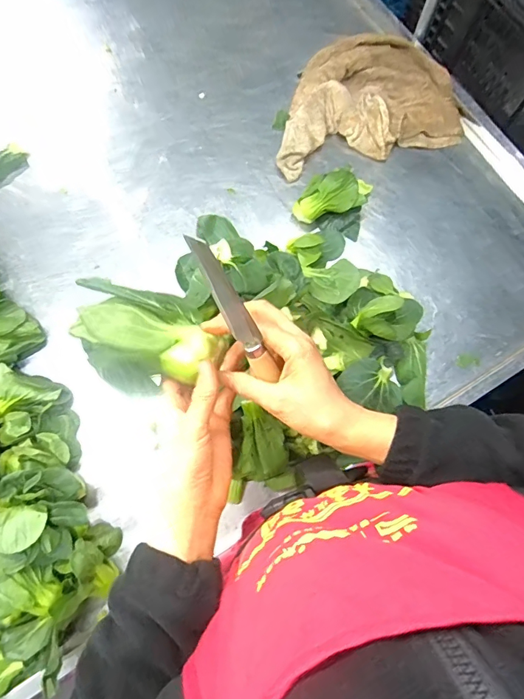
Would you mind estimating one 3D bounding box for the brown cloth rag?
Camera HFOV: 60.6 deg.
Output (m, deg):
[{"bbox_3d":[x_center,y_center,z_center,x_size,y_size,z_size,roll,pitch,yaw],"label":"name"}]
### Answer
[{"bbox_3d":[0.156,-0.411,0.735,0.308,0.044,0.225,-14,75,-4],"label":"brown cloth rag"}]

